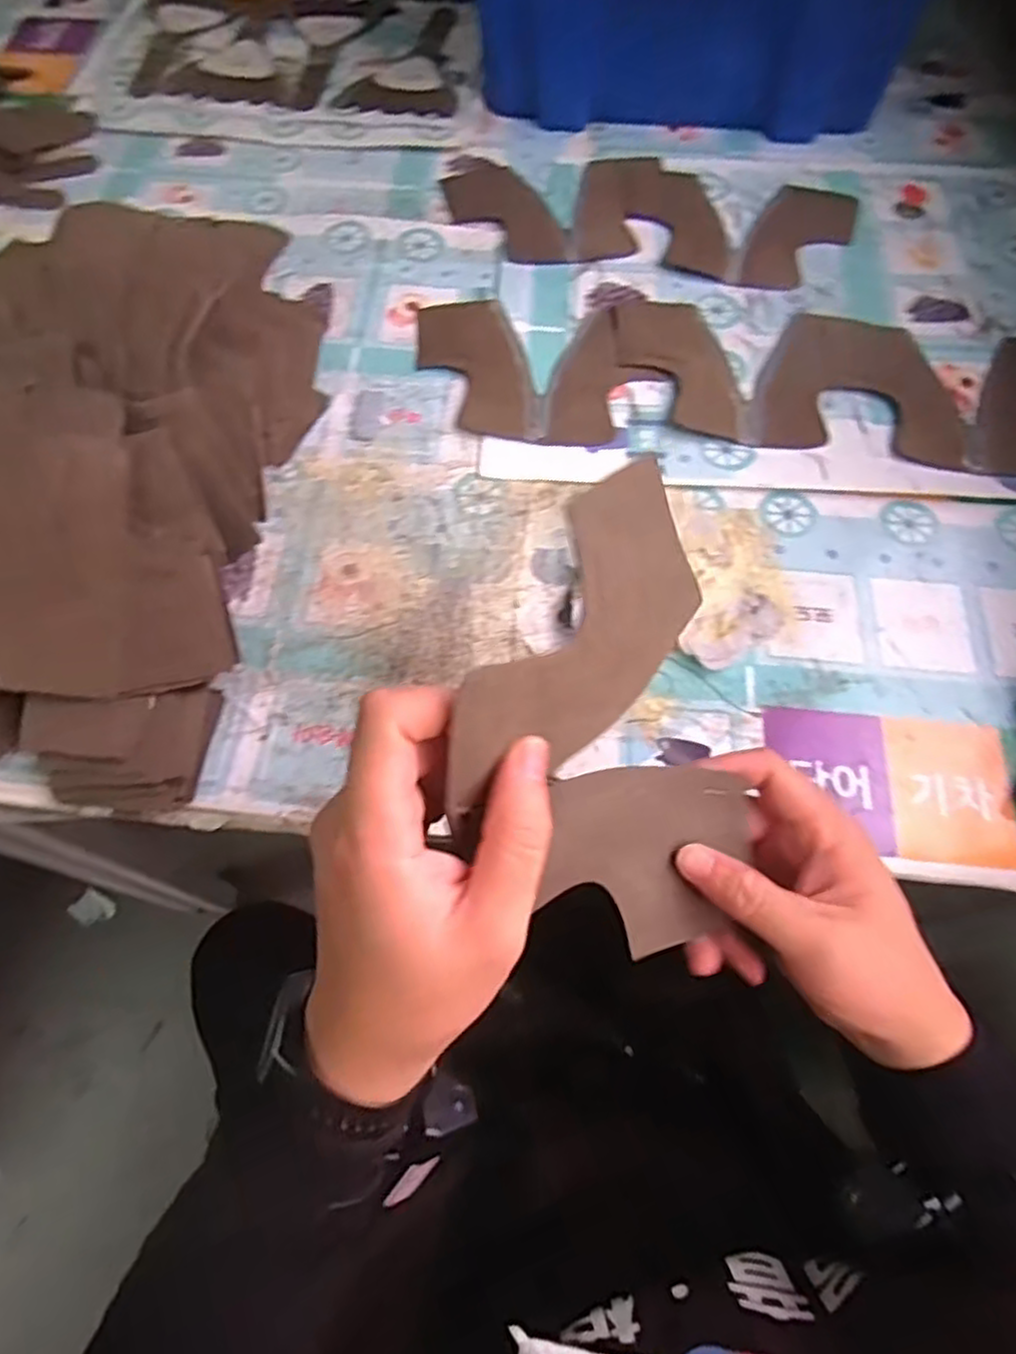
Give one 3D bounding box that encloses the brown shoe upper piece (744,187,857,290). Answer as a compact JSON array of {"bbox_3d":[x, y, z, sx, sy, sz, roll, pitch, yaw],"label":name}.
[{"bbox_3d":[0.252,-0.379,0.640,0.077,0.005,0.127,22,66,10],"label":"brown shoe upper piece"}]

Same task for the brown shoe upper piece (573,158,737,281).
[{"bbox_3d":[0.131,-0.417,0.664,0.130,0.015,0.155,7,65,3],"label":"brown shoe upper piece"}]

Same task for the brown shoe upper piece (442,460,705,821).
[{"bbox_3d":[0.026,-0.020,0.279,0.143,0.019,0.080,-40,114,-35],"label":"brown shoe upper piece"}]

